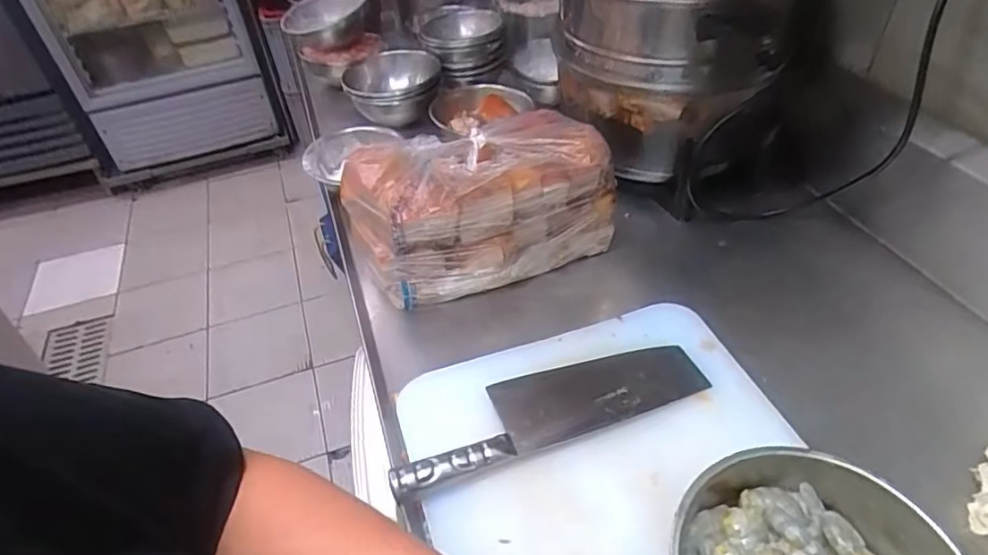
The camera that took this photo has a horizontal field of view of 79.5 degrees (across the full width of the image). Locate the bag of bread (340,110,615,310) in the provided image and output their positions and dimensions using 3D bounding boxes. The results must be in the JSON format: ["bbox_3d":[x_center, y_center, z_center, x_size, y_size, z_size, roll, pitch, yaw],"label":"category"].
[{"bbox_3d":[-0.013,-0.087,0.735,0.297,0.161,0.146,-22,45,-18],"label":"bag of bread"}]

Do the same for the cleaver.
[{"bbox_3d":[0.052,0.122,0.573,0.314,0.028,0.083,-17,44,-13],"label":"cleaver"}]

